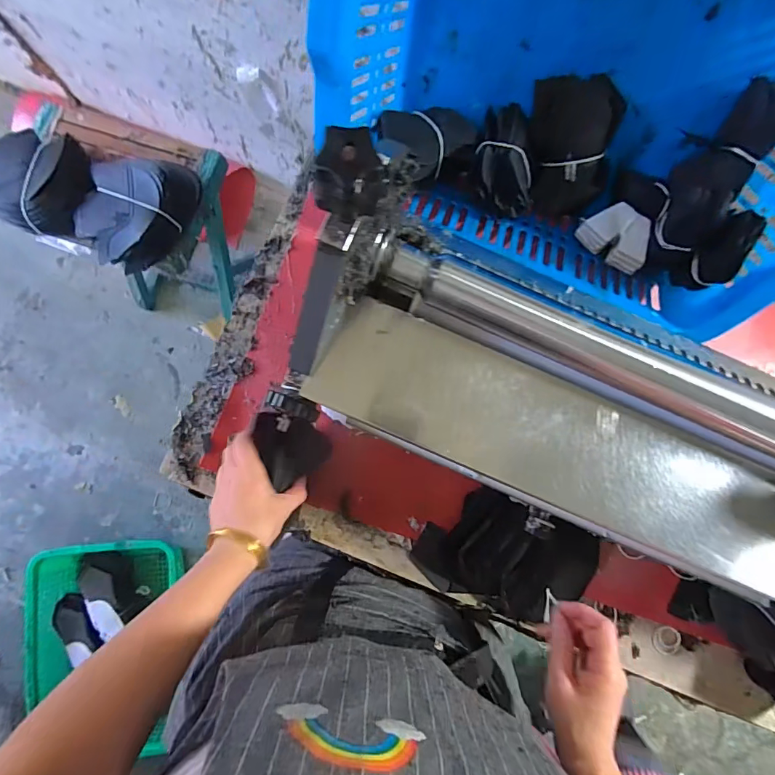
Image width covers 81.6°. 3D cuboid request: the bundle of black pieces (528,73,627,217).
[{"bbox_3d":[0.228,-0.292,0.554,0.100,0.152,0.025,2,42,11],"label":"bundle of black pieces"}]

